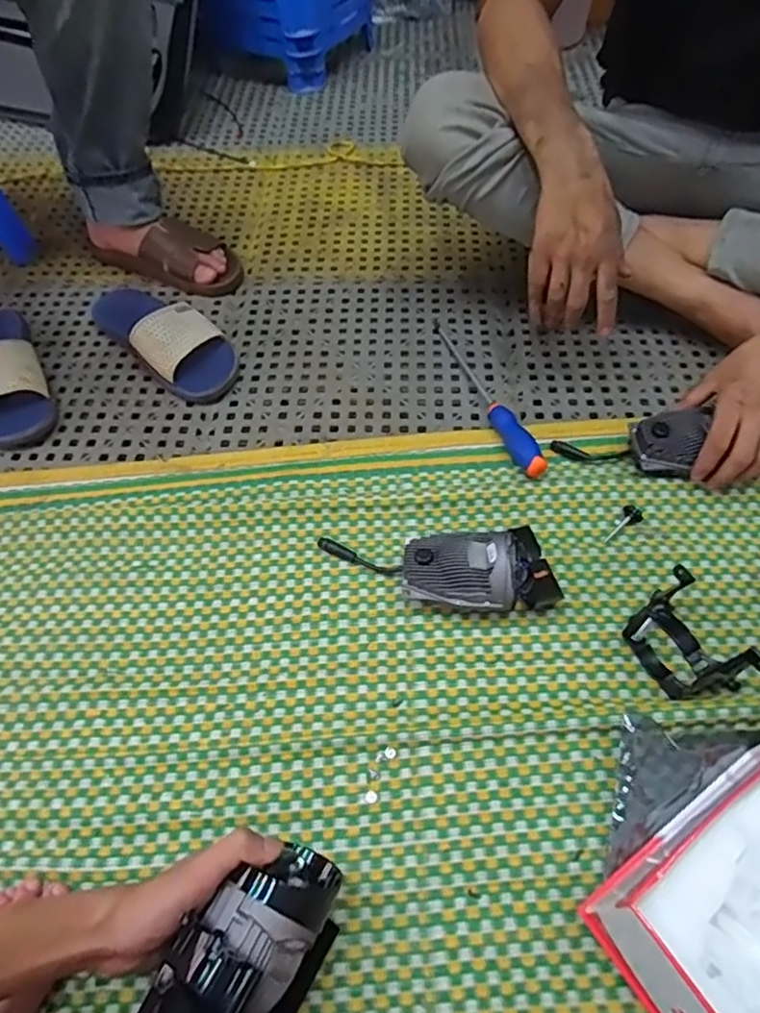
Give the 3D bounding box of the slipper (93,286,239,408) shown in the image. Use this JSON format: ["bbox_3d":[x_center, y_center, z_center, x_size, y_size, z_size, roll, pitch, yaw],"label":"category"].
[{"bbox_3d":[-0.307,-0.249,0.819,0.286,0.072,0.105,35,65,22],"label":"slipper"}]

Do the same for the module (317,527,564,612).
[{"bbox_3d":[0.057,0.062,0.603,0.236,0.070,0.077,3,57,4],"label":"module"}]

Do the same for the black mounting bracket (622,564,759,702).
[{"bbox_3d":[0.284,0.115,0.549,0.080,0.079,0.112,-25,60,-13],"label":"black mounting bracket"}]

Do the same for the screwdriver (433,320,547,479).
[{"bbox_3d":[0.128,-0.150,0.760,0.027,0.025,0.292,-19,59,-10],"label":"screwdriver"}]

